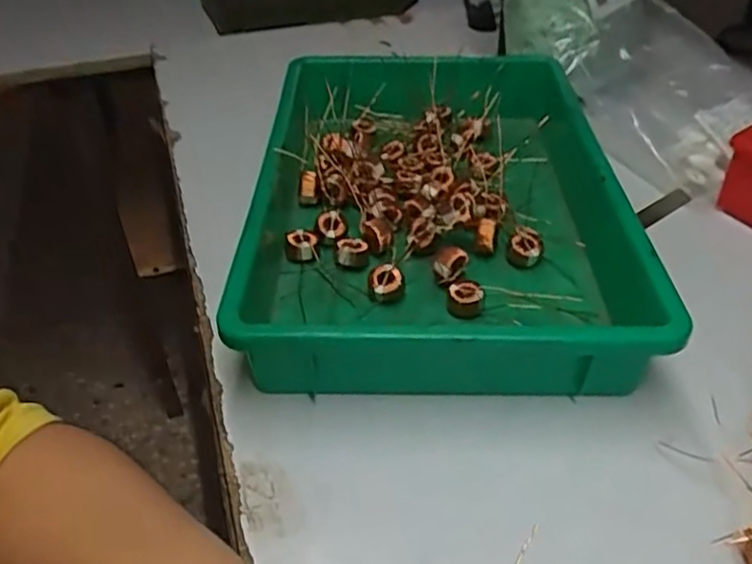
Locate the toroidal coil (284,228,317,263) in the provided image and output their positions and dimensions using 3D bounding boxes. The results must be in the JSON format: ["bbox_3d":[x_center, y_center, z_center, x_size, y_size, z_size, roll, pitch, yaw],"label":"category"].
[{"bbox_3d":[-0.054,-0.026,0.472,0.023,0.017,0.017,-7,41,-6],"label":"toroidal coil"}]

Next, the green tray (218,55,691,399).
[{"bbox_3d":[0.041,-0.067,0.489,0.249,0.065,0.356,-1,41,2],"label":"green tray"}]

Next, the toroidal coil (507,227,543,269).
[{"bbox_3d":[0.106,-0.025,0.469,0.024,0.019,0.019,9,42,13],"label":"toroidal coil"}]

